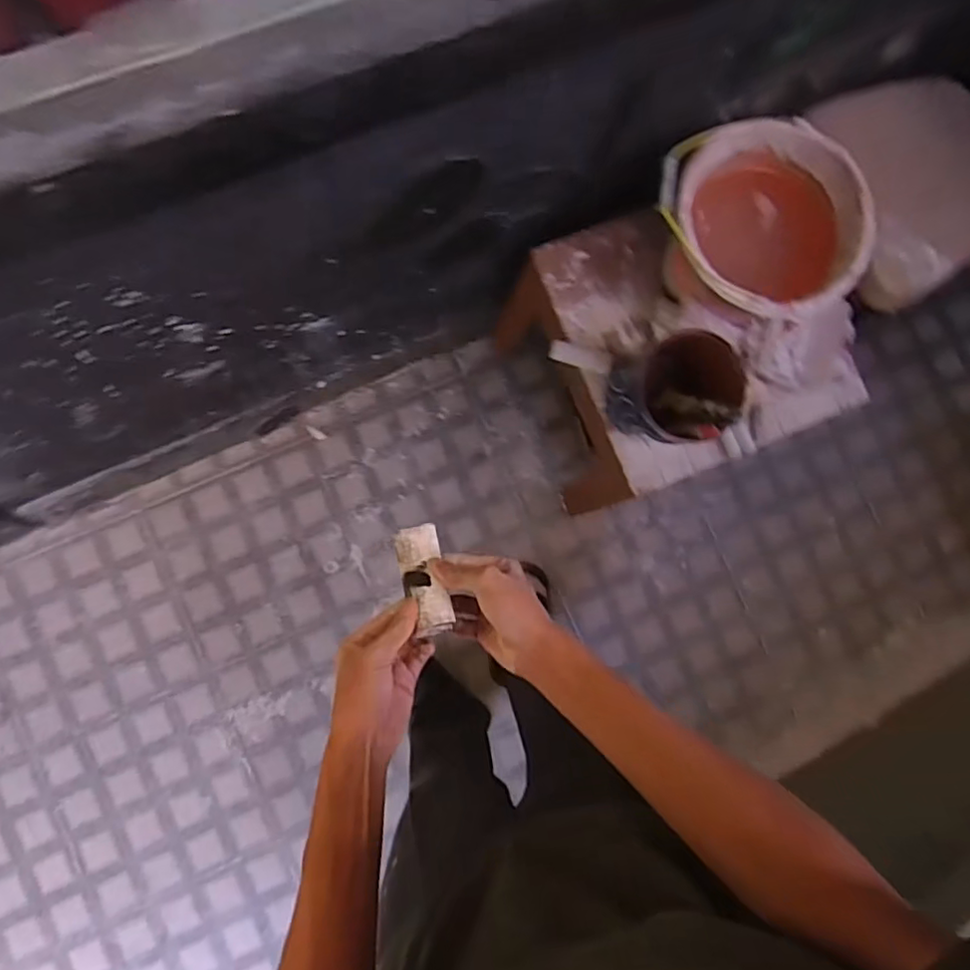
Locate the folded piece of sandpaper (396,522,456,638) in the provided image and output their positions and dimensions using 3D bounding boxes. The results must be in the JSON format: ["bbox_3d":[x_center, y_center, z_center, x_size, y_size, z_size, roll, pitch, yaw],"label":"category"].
[{"bbox_3d":[-0.053,0.082,0.535,0.039,0.009,0.104,-16,58,-6],"label":"folded piece of sandpaper"}]

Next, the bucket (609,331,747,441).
[{"bbox_3d":[0.278,-0.132,0.912,0.147,0.176,0.149,0,85,-5],"label":"bucket"}]

